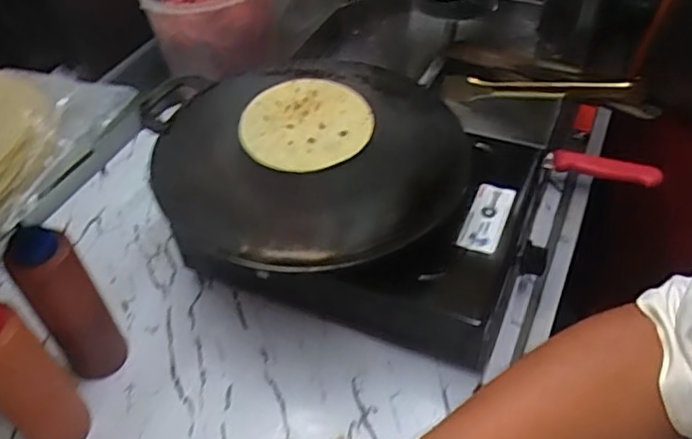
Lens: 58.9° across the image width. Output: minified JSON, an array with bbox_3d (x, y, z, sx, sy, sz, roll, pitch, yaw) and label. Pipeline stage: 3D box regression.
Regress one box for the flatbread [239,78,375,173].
[{"bbox_3d":[-0.043,-0.110,0.703,0.143,0.013,0.139,-2,59,4],"label":"flatbread"}]

